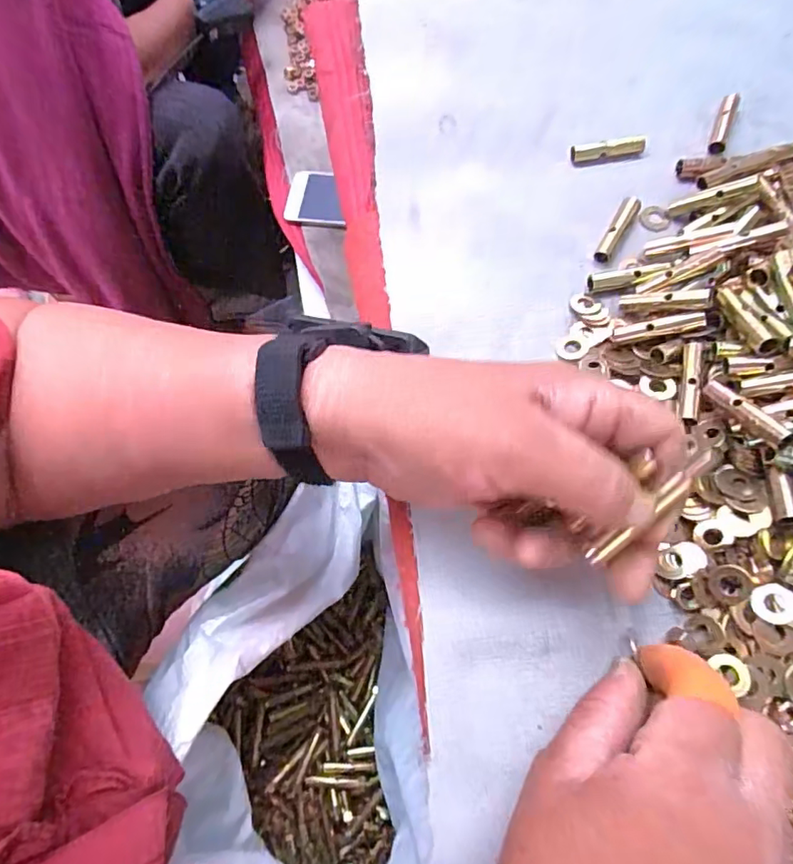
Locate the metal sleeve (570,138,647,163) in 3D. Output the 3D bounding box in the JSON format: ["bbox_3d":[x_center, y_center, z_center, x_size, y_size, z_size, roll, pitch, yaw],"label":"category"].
[{"bbox_3d":[0.130,-0.173,0.333,0.045,0.007,0.010,-6,68,1],"label":"metal sleeve"}]

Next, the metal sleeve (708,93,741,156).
[{"bbox_3d":[0.199,-0.186,0.330,0.010,0.008,0.050,22,72,12],"label":"metal sleeve"}]

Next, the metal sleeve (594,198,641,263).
[{"bbox_3d":[0.126,-0.115,0.307,0.009,0.008,0.042,31,73,14],"label":"metal sleeve"}]

